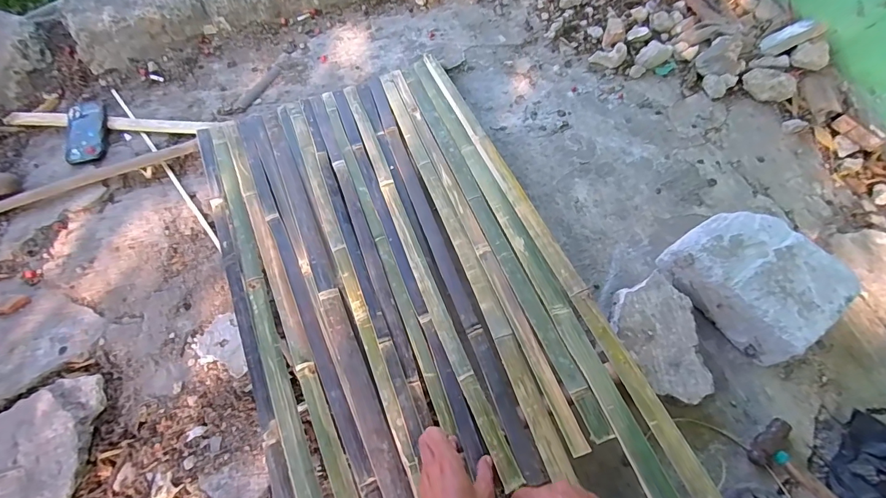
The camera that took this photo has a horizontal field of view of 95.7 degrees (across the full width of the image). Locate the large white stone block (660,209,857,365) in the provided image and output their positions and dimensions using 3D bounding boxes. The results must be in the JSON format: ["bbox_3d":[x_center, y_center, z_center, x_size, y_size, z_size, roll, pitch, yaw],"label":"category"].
[{"bbox_3d":[0.515,0.044,0.675,0.188,0.105,0.225,-35,68,-14],"label":"large white stone block"}]

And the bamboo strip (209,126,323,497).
[{"bbox_3d":[-0.325,0.067,0.697,0.033,0.013,0.850,-14,58,-26],"label":"bamboo strip"}]

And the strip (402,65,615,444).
[{"bbox_3d":[0.067,-0.089,0.757,0.036,0.007,0.856,-21,59,-4],"label":"strip"}]

